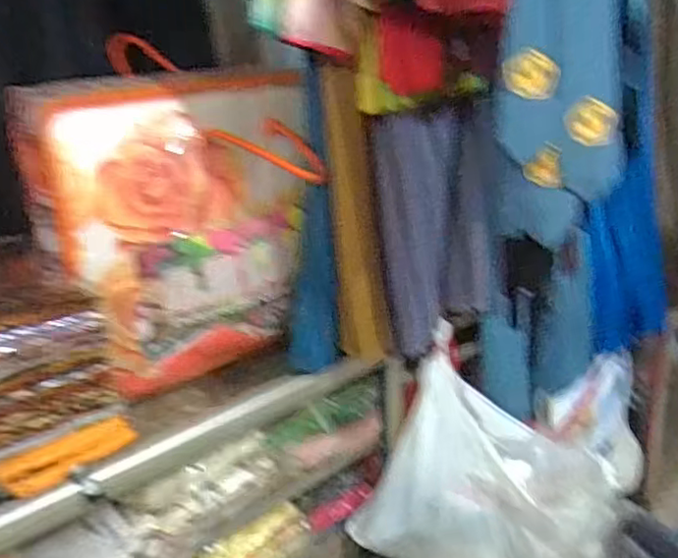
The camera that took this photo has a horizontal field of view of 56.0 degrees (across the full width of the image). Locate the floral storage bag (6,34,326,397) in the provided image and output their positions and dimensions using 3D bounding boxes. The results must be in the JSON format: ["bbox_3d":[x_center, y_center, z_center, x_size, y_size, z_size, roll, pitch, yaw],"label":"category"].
[{"bbox_3d":[-0.244,-0.093,0.982,0.392,0.446,0.168,-14,24,-25],"label":"floral storage bag"}]

